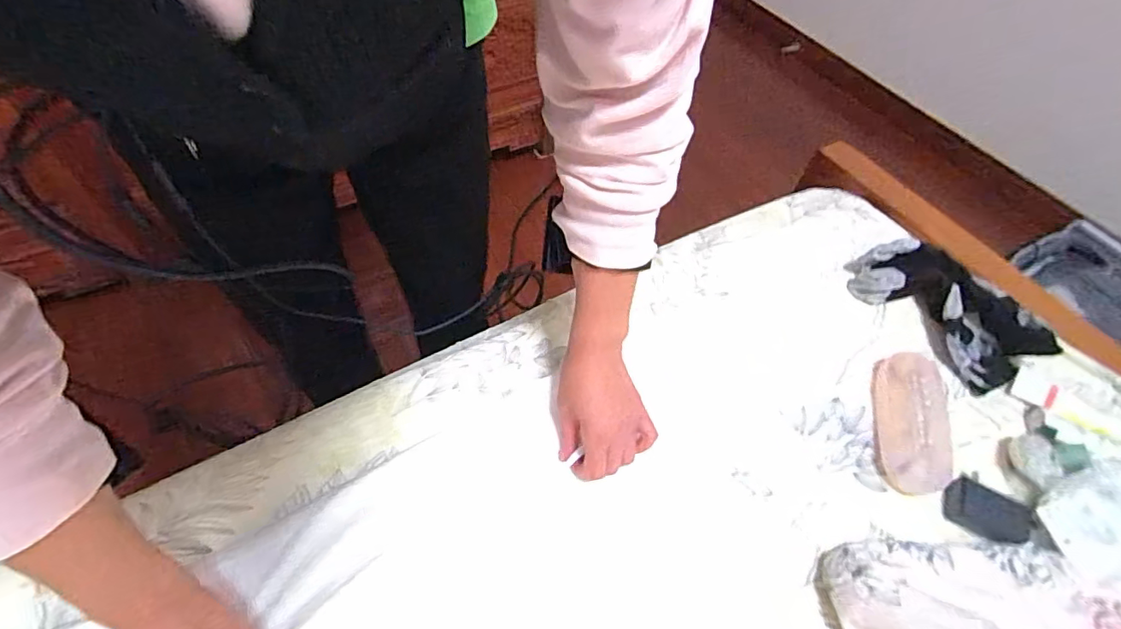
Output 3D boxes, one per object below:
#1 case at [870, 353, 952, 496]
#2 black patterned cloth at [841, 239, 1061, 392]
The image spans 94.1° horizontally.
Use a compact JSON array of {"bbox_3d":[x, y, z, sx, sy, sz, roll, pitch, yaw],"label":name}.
[{"bbox_3d":[0.362,0.104,0.540,0.059,0.039,0.147,18,55,7],"label":"case"},{"bbox_3d":[0.469,-0.018,0.626,0.136,0.051,0.210,-29,63,-23],"label":"black patterned cloth"}]

